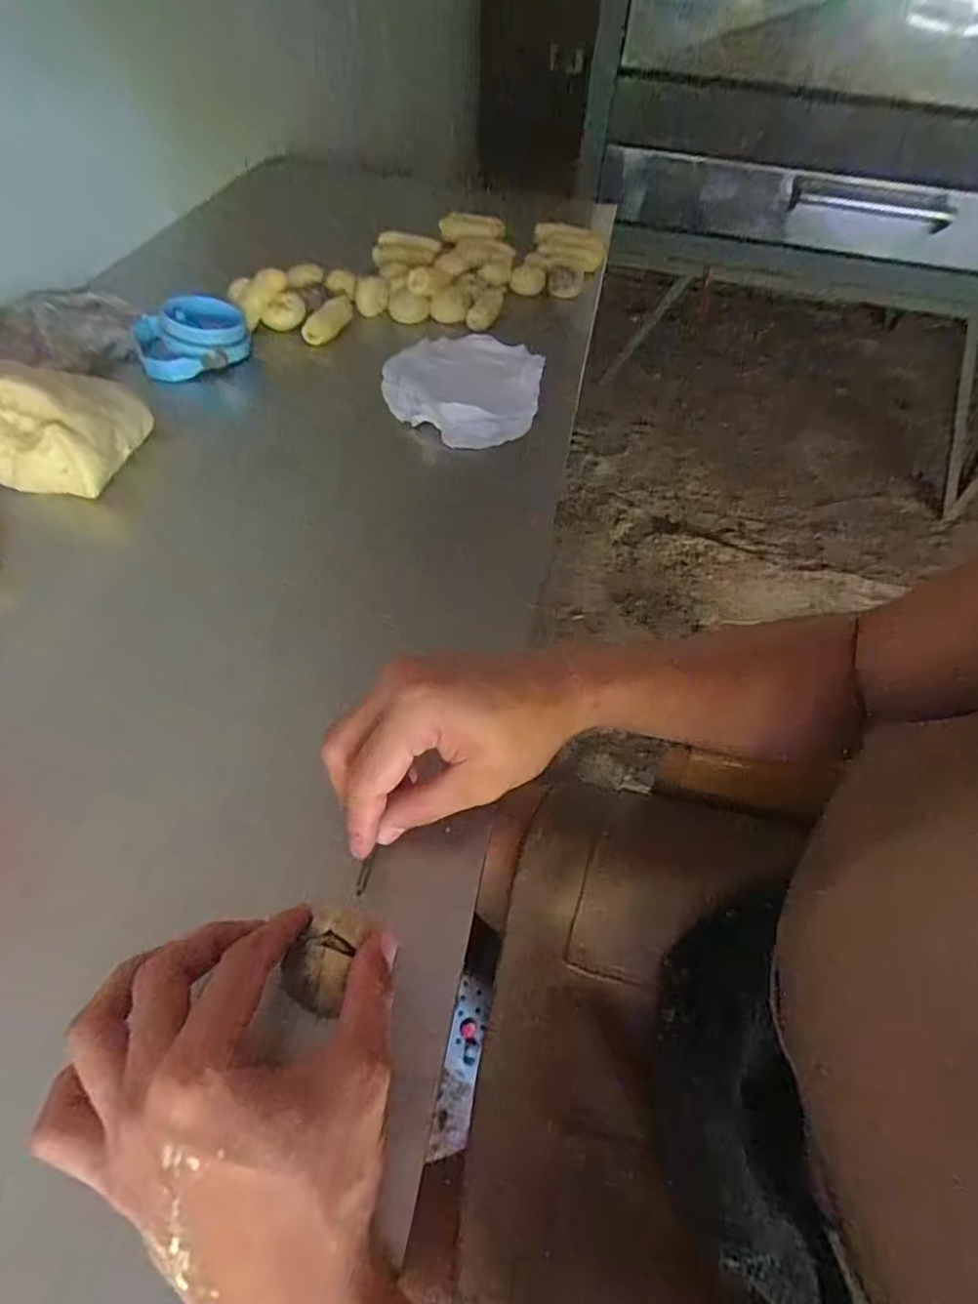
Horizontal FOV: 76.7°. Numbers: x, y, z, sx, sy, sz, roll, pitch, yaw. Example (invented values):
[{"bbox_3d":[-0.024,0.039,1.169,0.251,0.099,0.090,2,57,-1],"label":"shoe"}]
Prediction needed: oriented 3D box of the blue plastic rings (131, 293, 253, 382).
[{"bbox_3d":[-0.302,-0.320,0.632,0.107,0.057,0.082,-18,55,-15],"label":"blue plastic rings"}]

